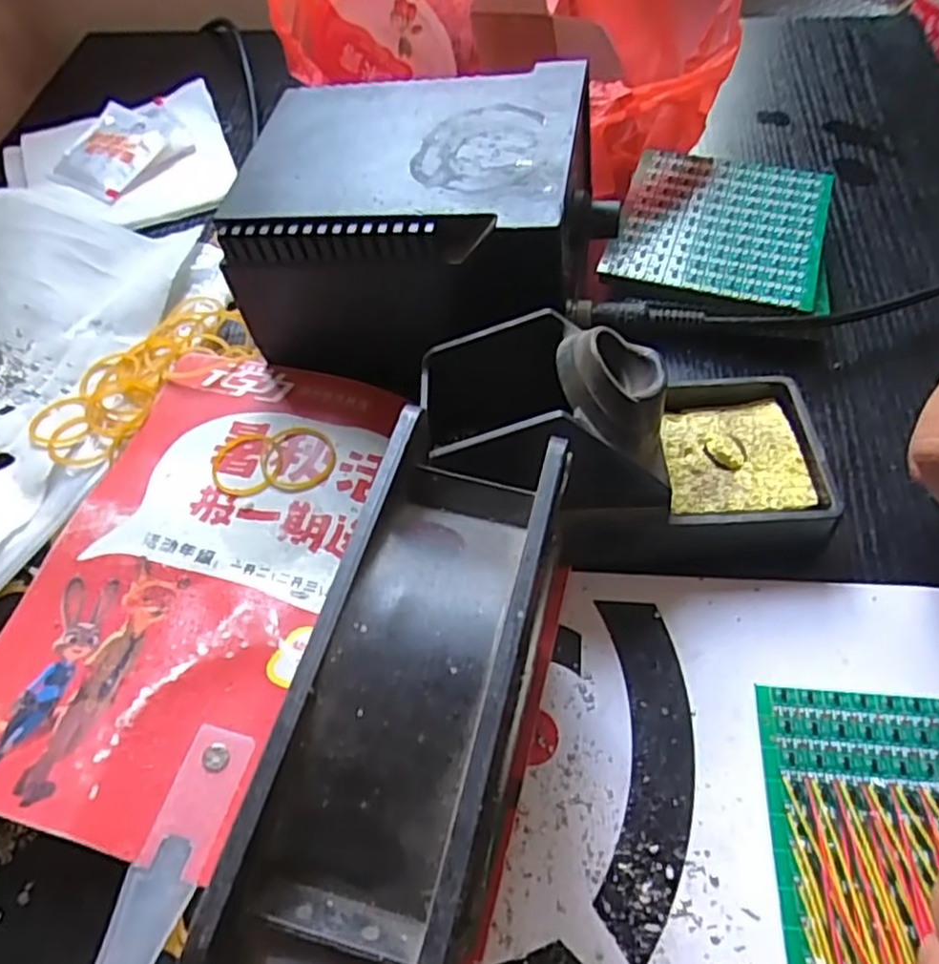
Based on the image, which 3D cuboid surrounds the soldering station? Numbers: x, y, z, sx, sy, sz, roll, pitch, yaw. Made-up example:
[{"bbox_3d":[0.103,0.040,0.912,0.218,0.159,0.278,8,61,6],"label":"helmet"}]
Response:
[{"bbox_3d":[-0.018,-0.110,0.315,0.143,0.087,0.105,5,57,6],"label":"soldering station"}]

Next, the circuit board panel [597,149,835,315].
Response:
[{"bbox_3d":[0.124,-0.128,0.350,0.097,0.004,0.103,15,59,12],"label":"circuit board panel"}]

